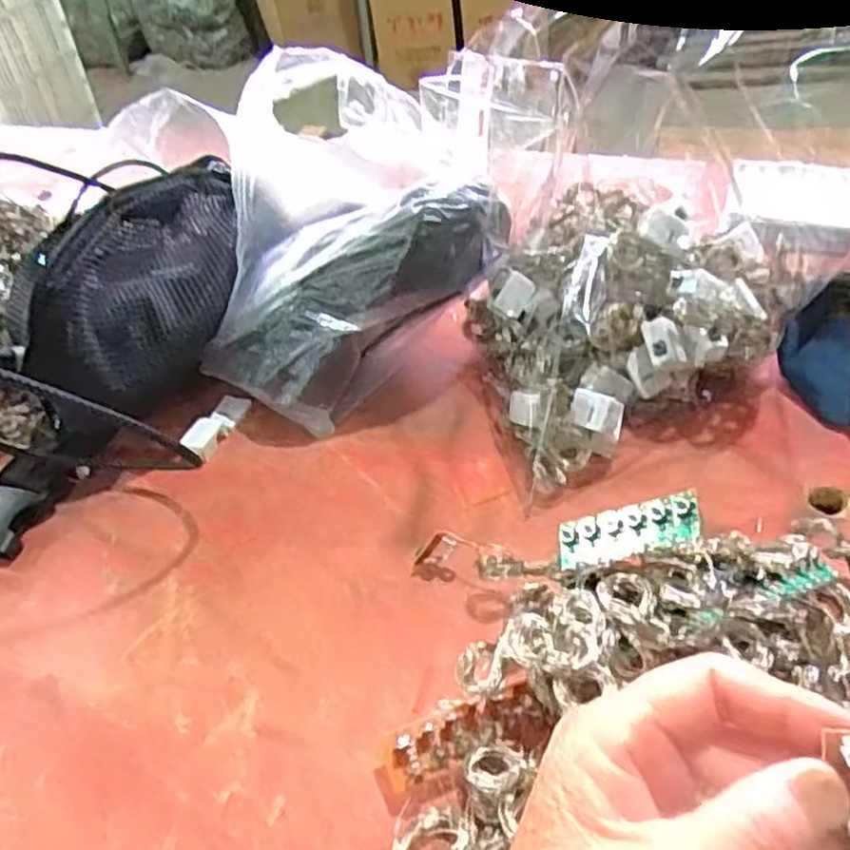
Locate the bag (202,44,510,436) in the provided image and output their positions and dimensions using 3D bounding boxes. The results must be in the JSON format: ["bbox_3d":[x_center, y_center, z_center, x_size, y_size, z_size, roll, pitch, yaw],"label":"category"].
[{"bbox_3d":[-0.050,-0.111,0.454,0.182,0.158,0.153,-16,43,-9],"label":"bag"}]

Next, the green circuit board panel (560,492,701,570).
[{"bbox_3d":[0.080,0.043,0.300,0.059,0.004,0.020,-21,62,34],"label":"green circuit board panel"}]

